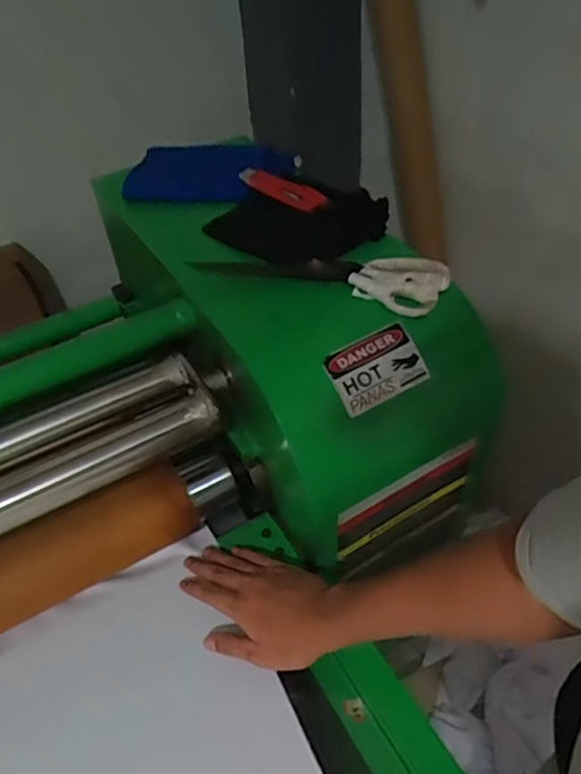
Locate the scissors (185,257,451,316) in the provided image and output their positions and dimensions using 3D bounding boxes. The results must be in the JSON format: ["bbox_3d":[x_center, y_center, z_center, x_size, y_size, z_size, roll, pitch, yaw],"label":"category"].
[{"bbox_3d":[0.034,-0.138,0.697,0.287,0.024,0.083,12,47,16],"label":"scissors"}]

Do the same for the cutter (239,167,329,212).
[{"bbox_3d":[-0.016,-0.276,0.817,0.153,0.032,0.023,31,55,30],"label":"cutter"}]

